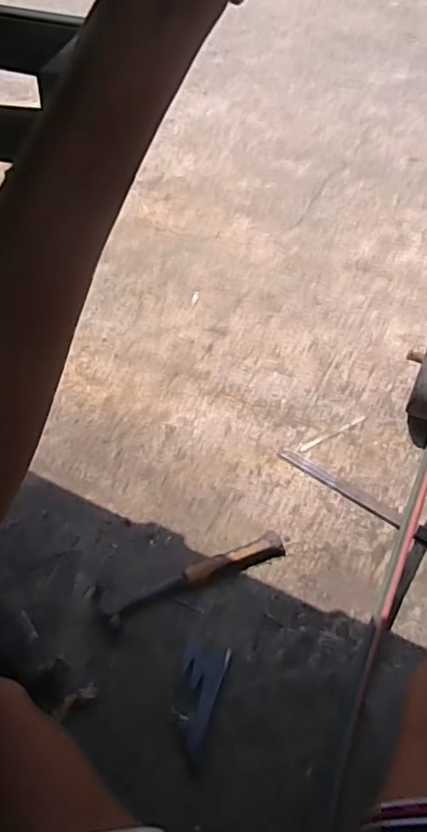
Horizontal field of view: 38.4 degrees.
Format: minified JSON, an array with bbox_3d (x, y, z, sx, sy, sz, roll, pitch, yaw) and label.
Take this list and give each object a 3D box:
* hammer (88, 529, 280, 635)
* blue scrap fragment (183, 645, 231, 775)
[{"bbox_3d":[-0.037,0.275,1.060,0.335,0.027,0.079,-19,54,-12],"label":"hammer"},{"bbox_3d":[-0.019,0.441,0.939,0.066,0.015,0.172,4,53,6],"label":"blue scrap fragment"}]

